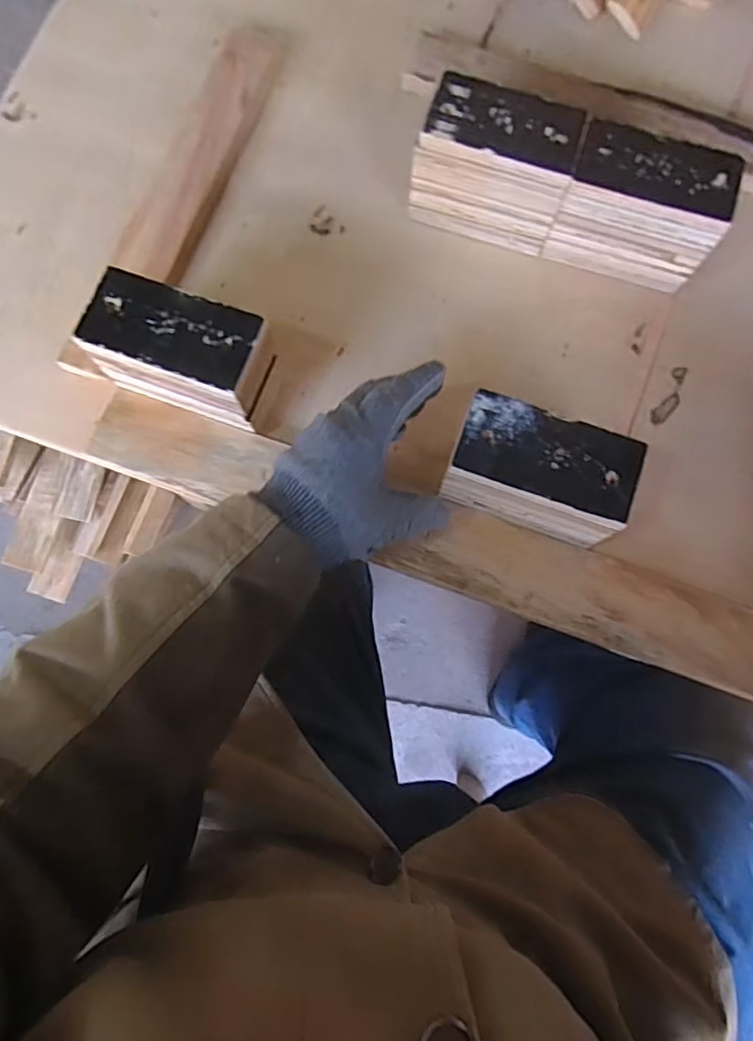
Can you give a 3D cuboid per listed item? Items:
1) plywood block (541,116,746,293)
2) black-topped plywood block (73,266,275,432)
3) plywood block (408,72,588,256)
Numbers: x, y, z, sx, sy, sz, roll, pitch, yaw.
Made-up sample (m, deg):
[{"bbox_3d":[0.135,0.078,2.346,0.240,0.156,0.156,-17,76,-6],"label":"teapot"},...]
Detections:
[{"bbox_3d":[0.203,-0.242,0.471,0.115,0.087,0.060,19,79,4],"label":"plywood block"},{"bbox_3d":[-0.138,-0.117,0.437,0.125,0.080,0.064,20,79,5],"label":"black-topped plywood block"},{"bbox_3d":[0.090,-0.274,0.474,0.118,0.091,0.062,19,79,4],"label":"plywood block"}]

